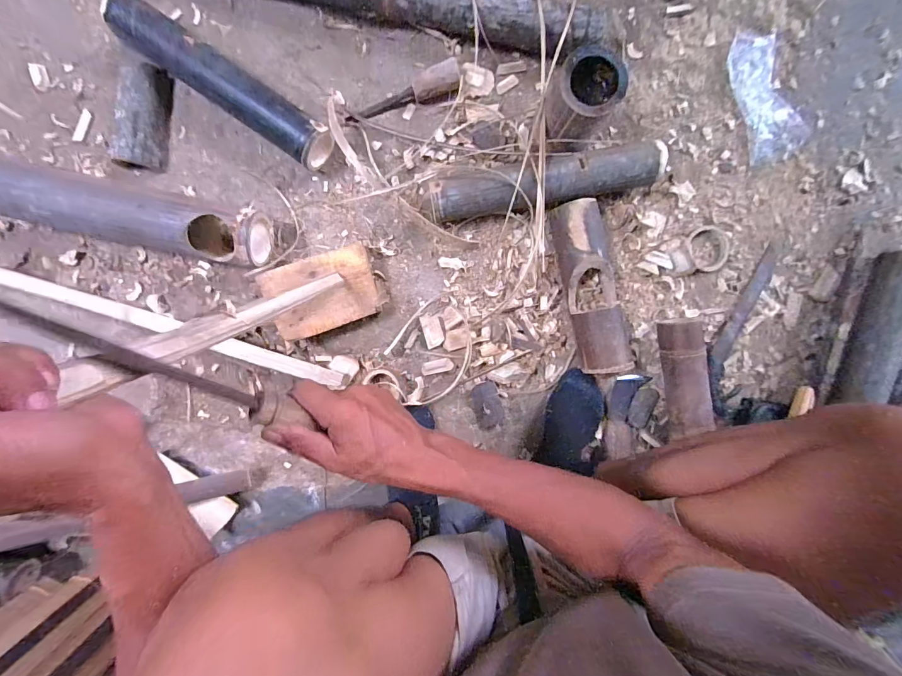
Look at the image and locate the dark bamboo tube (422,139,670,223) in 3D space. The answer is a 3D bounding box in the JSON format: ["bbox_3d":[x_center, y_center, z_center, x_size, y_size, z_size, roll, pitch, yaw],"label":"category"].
[{"bbox_3d":[0.150,-0.247,0.615,0.377,0.075,0.080,-10,91,-1],"label":"dark bamboo tube"}]

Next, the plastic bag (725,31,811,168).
[{"bbox_3d":[0.550,-0.420,0.664,0.098,0.010,0.214,-16,91,-1],"label":"plastic bag"}]

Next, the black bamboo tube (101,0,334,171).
[{"bbox_3d":[-0.350,-0.389,0.593,0.351,0.072,0.064,33,90,-2],"label":"black bamboo tube"}]

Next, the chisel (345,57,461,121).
[{"bbox_3d":[-0.080,-0.397,0.623,0.200,0.032,0.050,-15,91,-1],"label":"chisel"}]

